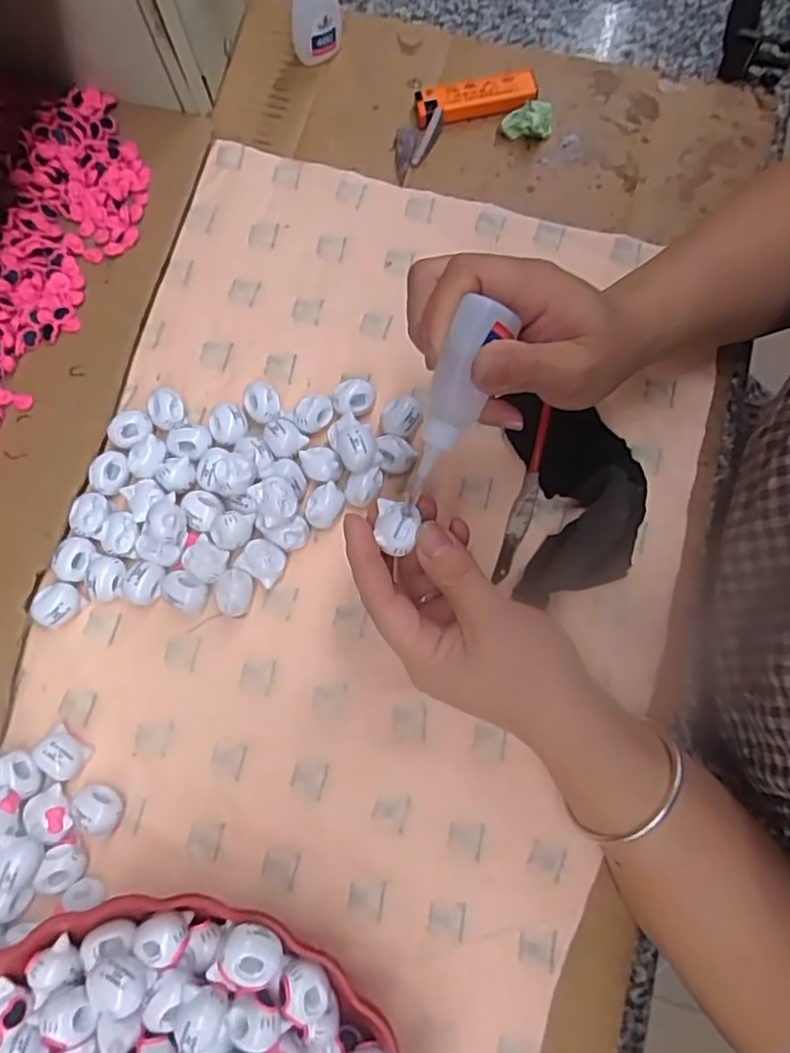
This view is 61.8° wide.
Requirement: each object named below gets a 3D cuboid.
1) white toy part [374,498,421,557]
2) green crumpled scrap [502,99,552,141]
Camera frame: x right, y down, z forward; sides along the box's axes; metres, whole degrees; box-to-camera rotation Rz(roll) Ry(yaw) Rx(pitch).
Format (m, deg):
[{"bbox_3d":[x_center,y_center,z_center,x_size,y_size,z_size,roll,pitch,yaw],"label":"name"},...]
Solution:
[{"bbox_3d":[0.001,0.000,0.298,0.019,0.011,0.026,6,76,2],"label":"white toy part"},{"bbox_3d":[0.087,-0.266,0.435,0.031,0.018,0.019,-9,76,-2],"label":"green crumpled scrap"}]

